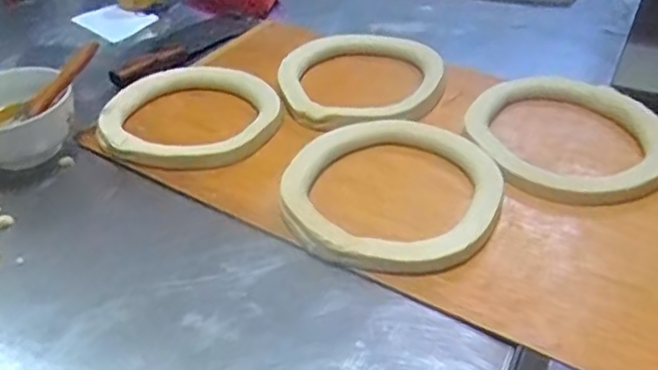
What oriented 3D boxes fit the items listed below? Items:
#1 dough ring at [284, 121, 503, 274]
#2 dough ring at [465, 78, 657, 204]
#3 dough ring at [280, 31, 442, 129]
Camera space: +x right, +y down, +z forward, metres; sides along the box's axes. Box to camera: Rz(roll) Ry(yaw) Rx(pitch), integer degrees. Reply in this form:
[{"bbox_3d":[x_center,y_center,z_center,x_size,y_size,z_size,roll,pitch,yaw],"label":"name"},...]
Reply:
[{"bbox_3d":[0.070,-0.001,0.671,0.217,0.036,0.235,-4,38,3],"label":"dough ring"},{"bbox_3d":[0.273,-0.062,0.716,0.207,0.021,0.215,-4,38,3],"label":"dough ring"},{"bbox_3d":[0.045,-0.152,0.865,0.219,0.028,0.207,-4,38,3],"label":"dough ring"}]

